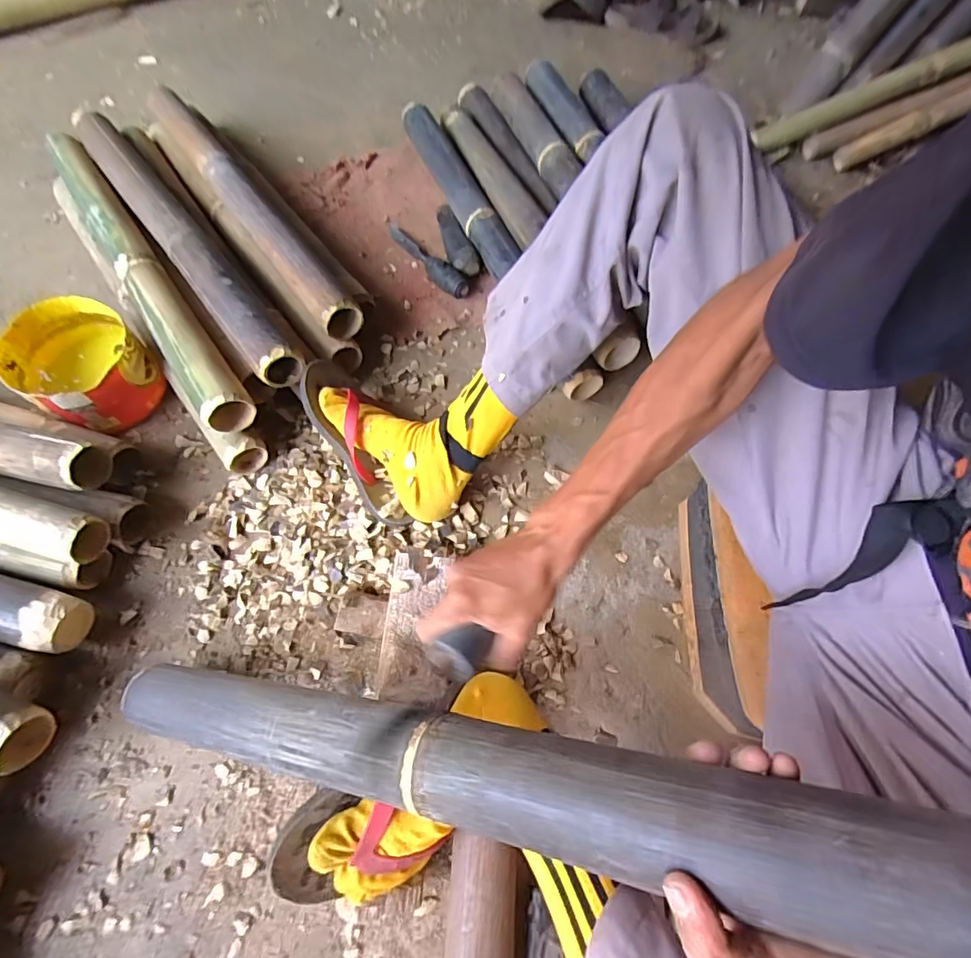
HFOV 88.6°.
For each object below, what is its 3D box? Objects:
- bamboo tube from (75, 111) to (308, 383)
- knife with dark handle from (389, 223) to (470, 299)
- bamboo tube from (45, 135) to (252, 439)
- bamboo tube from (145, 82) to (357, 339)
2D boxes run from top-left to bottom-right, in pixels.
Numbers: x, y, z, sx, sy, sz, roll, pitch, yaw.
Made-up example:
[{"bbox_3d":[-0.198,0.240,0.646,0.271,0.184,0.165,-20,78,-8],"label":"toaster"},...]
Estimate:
[{"bbox_3d":[-0.444,-0.356,0.710,0.063,0.050,0.634,-36,70,-18],"label":"bamboo tube"},{"bbox_3d":[-0.094,-0.364,0.802,0.045,0.038,0.213,-30,68,-16],"label":"knife with dark handle"},{"bbox_3d":[-0.484,-0.305,0.687,0.055,0.048,0.633,-33,69,-17],"label":"bamboo tube"},{"bbox_3d":[-0.373,-0.446,0.756,0.064,0.050,0.664,-33,69,-17],"label":"bamboo tube"}]

